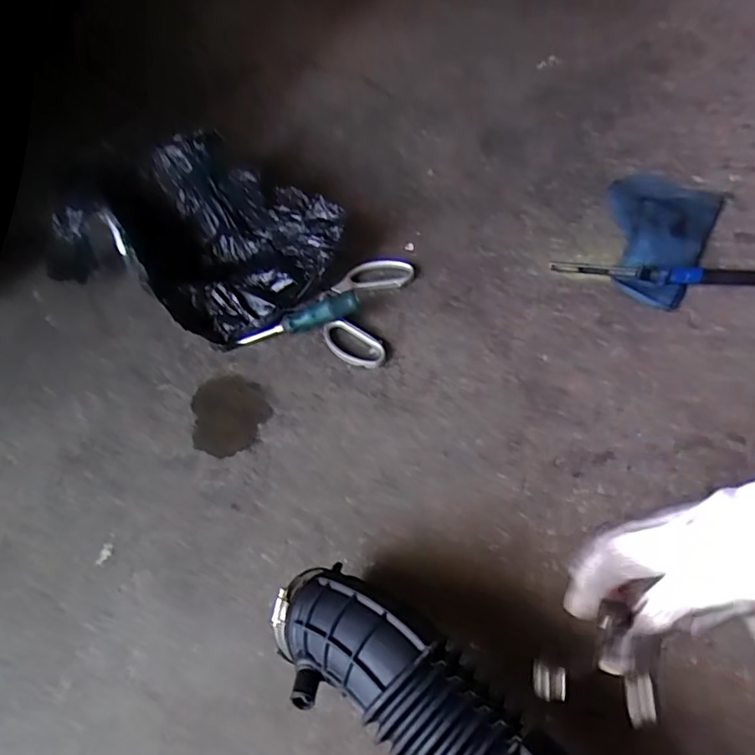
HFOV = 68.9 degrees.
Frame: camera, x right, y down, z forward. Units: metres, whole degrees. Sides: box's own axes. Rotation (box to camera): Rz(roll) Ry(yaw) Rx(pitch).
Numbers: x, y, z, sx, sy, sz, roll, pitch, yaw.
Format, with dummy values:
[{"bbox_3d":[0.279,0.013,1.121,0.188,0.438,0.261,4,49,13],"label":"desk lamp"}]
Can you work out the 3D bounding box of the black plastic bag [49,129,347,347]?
[{"bbox_3d":[-0.226,-0.193,0.747,0.323,0.083,0.245,29,62,22],"label":"black plastic bag"}]

